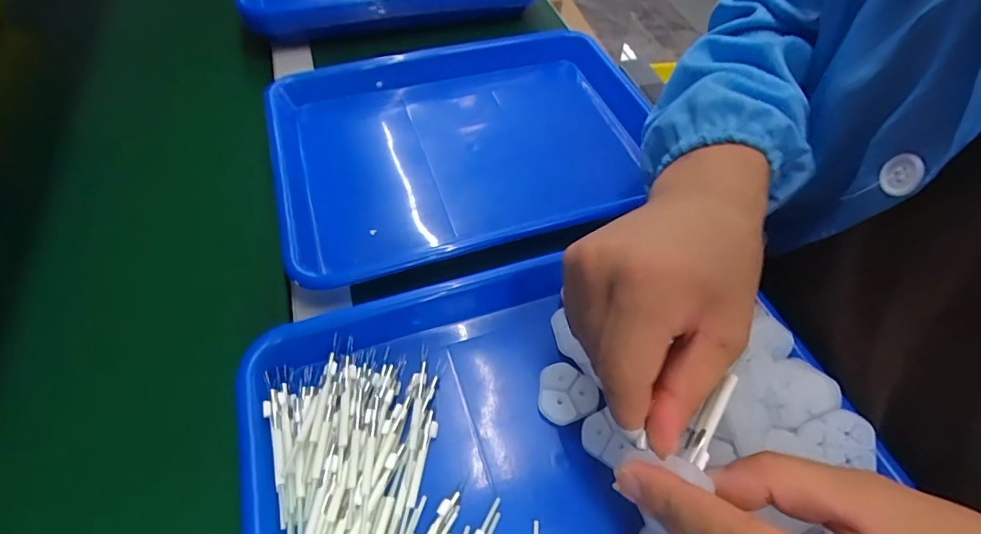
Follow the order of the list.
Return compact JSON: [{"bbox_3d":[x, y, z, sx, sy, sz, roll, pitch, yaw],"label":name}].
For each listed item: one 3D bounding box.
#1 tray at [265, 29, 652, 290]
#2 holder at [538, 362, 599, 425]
[{"bbox_3d":[-0.012,-0.107,0.421,0.336,0.055,0.246,-15,57,-13],"label":"tray"},{"bbox_3d":[0.046,0.079,0.288,0.035,0.015,0.036,1,55,-2],"label":"holder"}]

